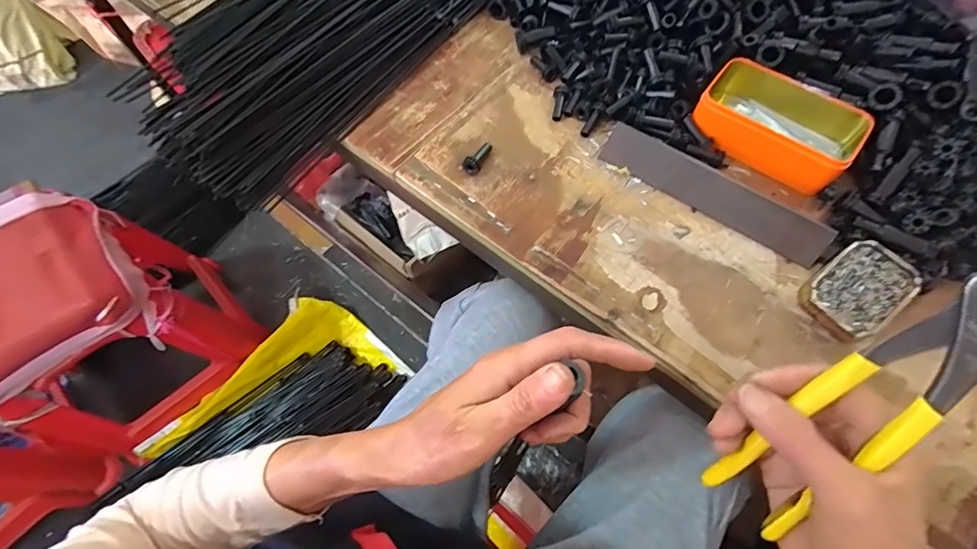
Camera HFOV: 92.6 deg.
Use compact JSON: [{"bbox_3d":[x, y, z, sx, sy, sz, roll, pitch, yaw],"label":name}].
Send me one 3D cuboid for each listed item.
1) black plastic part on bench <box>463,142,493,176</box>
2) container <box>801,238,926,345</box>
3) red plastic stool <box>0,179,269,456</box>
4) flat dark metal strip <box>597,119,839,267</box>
[{"bbox_3d":[-0.010,-0.121,0.474,0.014,0.017,0.042,27,69,12],"label":"black plastic part on bench"},{"bbox_3d":[0.313,0.015,0.397,0.092,0.019,0.062,-35,70,-14],"label":"container"},{"bbox_3d":[-0.759,0.093,0.920,0.356,0.429,0.324,-42,71,-16],"label":"red plastic stool"},{"bbox_3d":[0.209,-0.079,0.441,0.213,0.007,0.041,33,105,16],"label":"flat dark metal strip"}]

